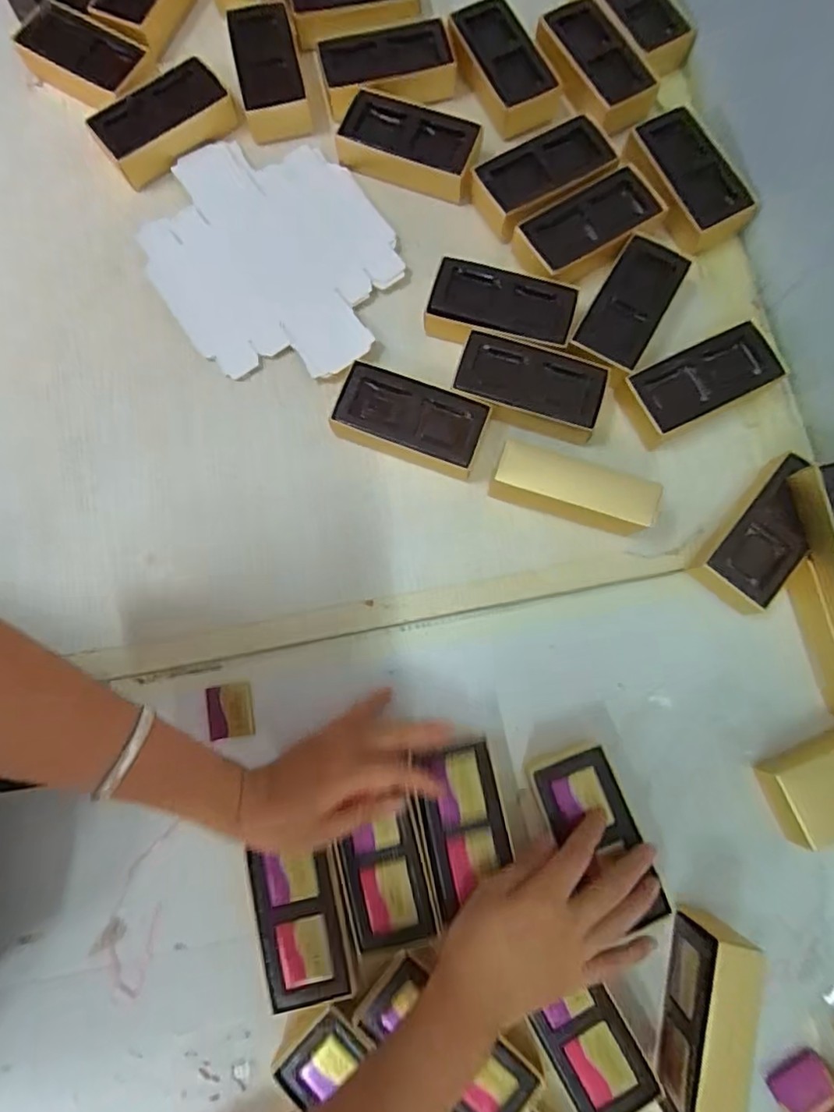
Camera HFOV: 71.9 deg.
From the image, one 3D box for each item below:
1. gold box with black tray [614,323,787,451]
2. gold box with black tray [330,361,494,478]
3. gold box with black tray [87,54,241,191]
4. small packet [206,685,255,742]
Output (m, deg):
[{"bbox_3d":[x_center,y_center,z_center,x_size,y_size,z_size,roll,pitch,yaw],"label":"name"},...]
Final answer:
[{"bbox_3d":[0.220,-0.134,0.449,0.119,0.034,0.052,-26,80,-4],"label":"gold box with black tray"},{"bbox_3d":[-0.006,-0.106,0.450,0.114,0.032,0.055,20,80,5],"label":"gold box with black tray"},{"bbox_3d":[-0.217,-0.376,0.499,0.112,0.034,0.062,-35,80,-5],"label":"gold box with black tray"},{"bbox_3d":[-0.137,0.115,0.423,0.032,0.004,0.037,-8,79,0],"label":"small packet"}]

